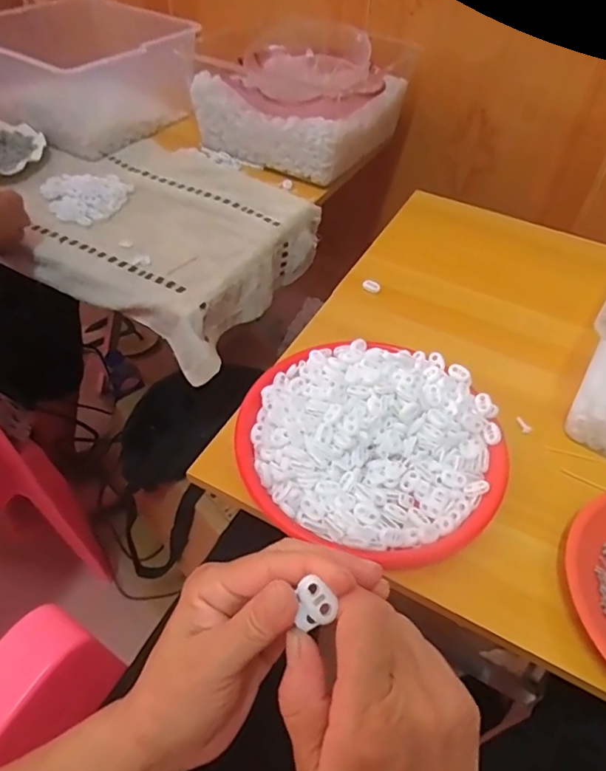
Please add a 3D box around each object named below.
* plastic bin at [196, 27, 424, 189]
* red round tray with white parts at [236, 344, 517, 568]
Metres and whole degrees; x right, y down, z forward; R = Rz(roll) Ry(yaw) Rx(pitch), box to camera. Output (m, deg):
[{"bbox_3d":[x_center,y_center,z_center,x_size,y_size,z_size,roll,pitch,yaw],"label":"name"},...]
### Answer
[{"bbox_3d":[0.004,-0.477,0.902,0.287,0.127,0.288,21,52,16],"label":"plastic bin"},{"bbox_3d":[0.063,0.049,0.500,0.235,0.041,0.218,1,49,-1],"label":"red round tray with white parts"}]

